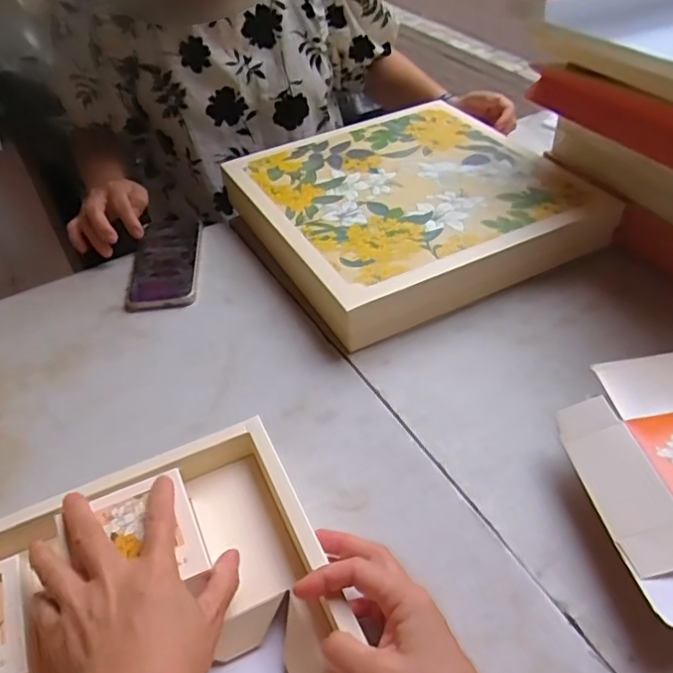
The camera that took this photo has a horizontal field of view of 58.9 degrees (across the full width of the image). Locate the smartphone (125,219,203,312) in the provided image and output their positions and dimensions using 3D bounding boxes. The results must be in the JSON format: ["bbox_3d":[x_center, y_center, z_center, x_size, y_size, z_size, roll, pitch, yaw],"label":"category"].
[{"bbox_3d":[-0.208,-0.099,0.729,0.078,0.010,0.182,-7,44,-1],"label":"smartphone"}]

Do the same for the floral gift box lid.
[{"bbox_3d":[0.087,-0.172,0.742,0.359,0.062,0.360,-24,47,-17],"label":"floral gift box lid"}]

